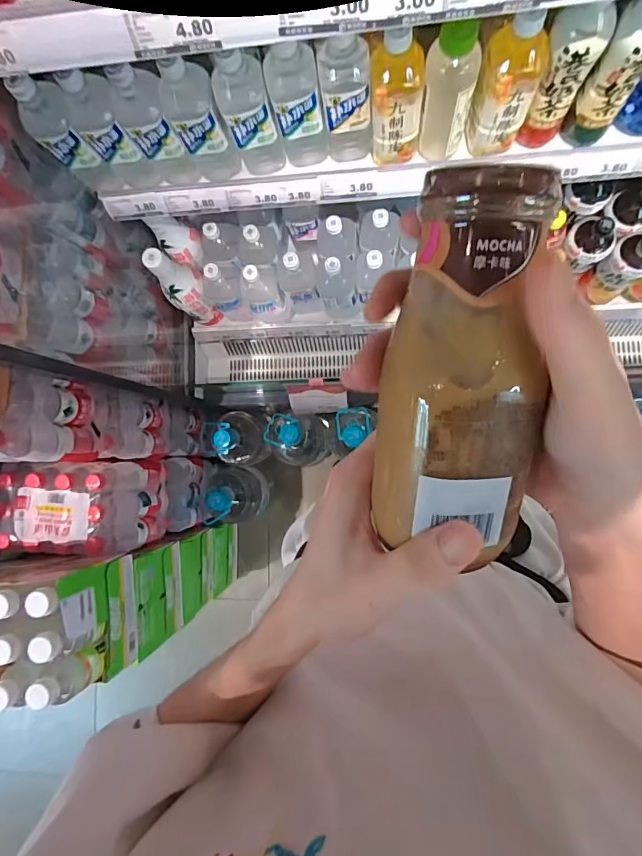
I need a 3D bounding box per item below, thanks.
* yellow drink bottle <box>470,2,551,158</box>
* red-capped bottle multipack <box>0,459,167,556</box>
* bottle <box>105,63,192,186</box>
[{"bbox_3d":[0.234,-0.426,0.574,0.075,0.171,0.061,20,90,8],"label":"yellow drink bottle"},{"bbox_3d":[-0.492,0.158,0.964,0.232,0.230,0.177,2,87,7],"label":"red-capped bottle multipack"},{"bbox_3d":[-0.236,-0.419,0.635,0.076,0.188,0.055,5,88,8],"label":"bottle"}]

